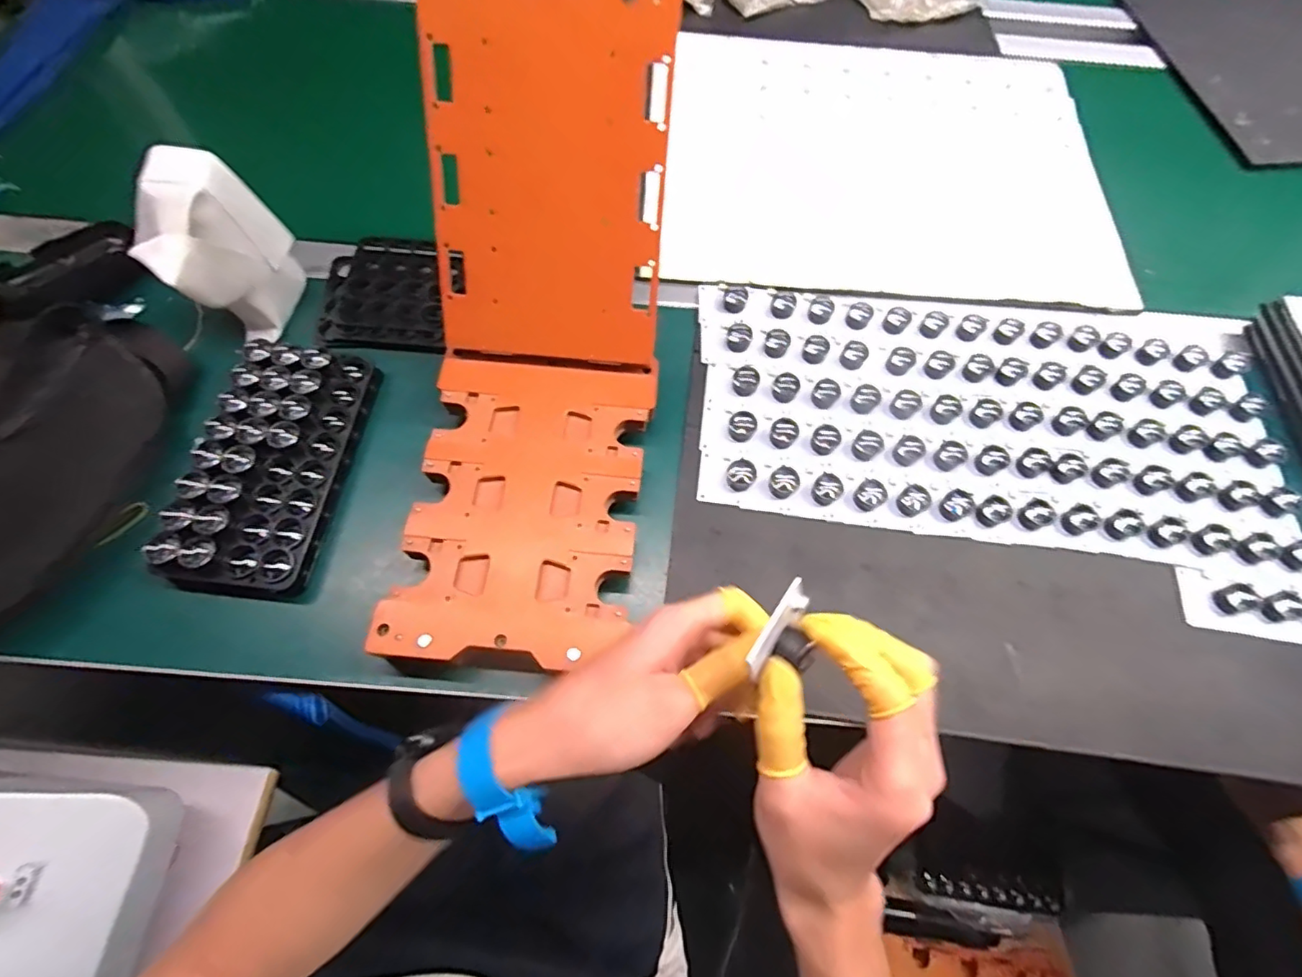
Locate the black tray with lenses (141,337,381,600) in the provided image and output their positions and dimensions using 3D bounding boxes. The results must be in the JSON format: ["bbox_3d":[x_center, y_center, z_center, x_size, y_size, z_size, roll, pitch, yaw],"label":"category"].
[{"bbox_3d":[-0.282,-0.021,0.425,0.100,0.023,0.193,13,69,-14],"label":"black tray with lenses"}]

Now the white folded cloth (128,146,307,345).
[{"bbox_3d":[-0.334,-0.185,0.450,0.091,0.123,0.074,-37,73,-17],"label":"white folded cloth"}]

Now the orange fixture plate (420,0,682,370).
[{"bbox_3d":[-0.070,-0.206,0.400,0.154,0.234,0.011,1,30,-7],"label":"orange fixture plate"}]

